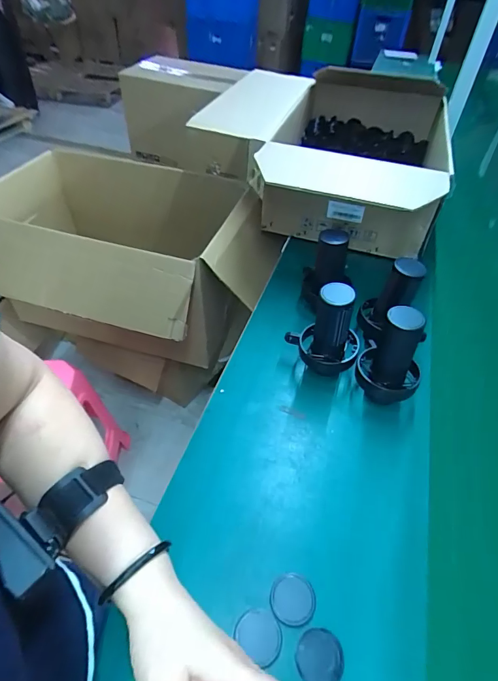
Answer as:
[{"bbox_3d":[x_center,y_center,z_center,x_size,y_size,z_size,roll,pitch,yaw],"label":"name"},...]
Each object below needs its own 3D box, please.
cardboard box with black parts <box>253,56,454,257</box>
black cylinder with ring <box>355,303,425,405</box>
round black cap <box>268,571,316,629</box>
[{"bbox_3d":[0.312,-0.585,1.130,0.436,0.237,0.763,13,47,8],"label":"cardboard box with black parts"},{"bbox_3d":[0.225,0.031,0.612,0.096,0.173,0.089,25,50,19],"label":"black cylinder with ring"},{"bbox_3d":[0.051,0.299,0.452,0.051,0.004,0.050,2,47,-2],"label":"round black cap"}]

